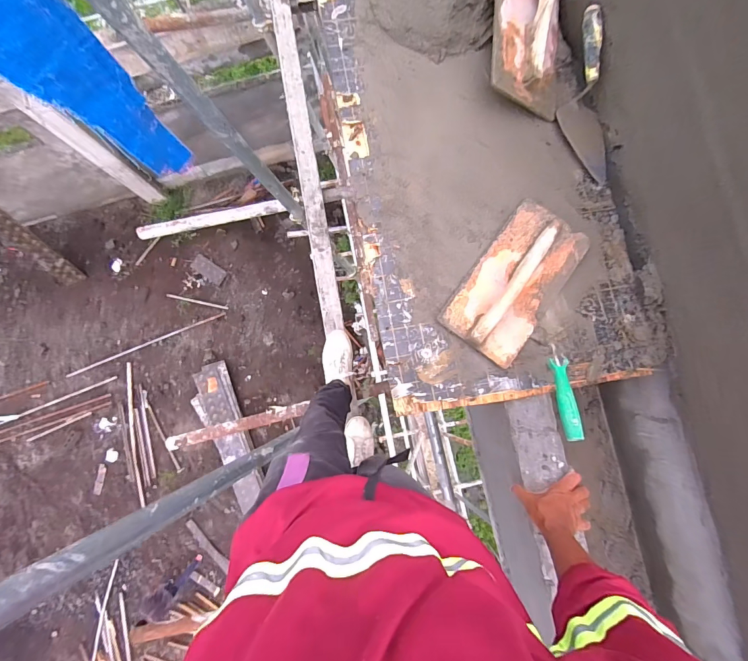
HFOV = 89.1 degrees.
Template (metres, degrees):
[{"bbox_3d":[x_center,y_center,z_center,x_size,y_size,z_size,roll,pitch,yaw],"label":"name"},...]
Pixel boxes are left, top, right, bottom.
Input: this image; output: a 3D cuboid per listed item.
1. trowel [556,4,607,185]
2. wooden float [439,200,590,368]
[{"bbox_3d":[0.409,-0.447,0.741,0.094,0.061,0.317,-5,102,0],"label":"trowel"},{"bbox_3d":[0.264,-0.092,0.693,0.157,0.062,0.290,36,86,3],"label":"wooden float"}]

